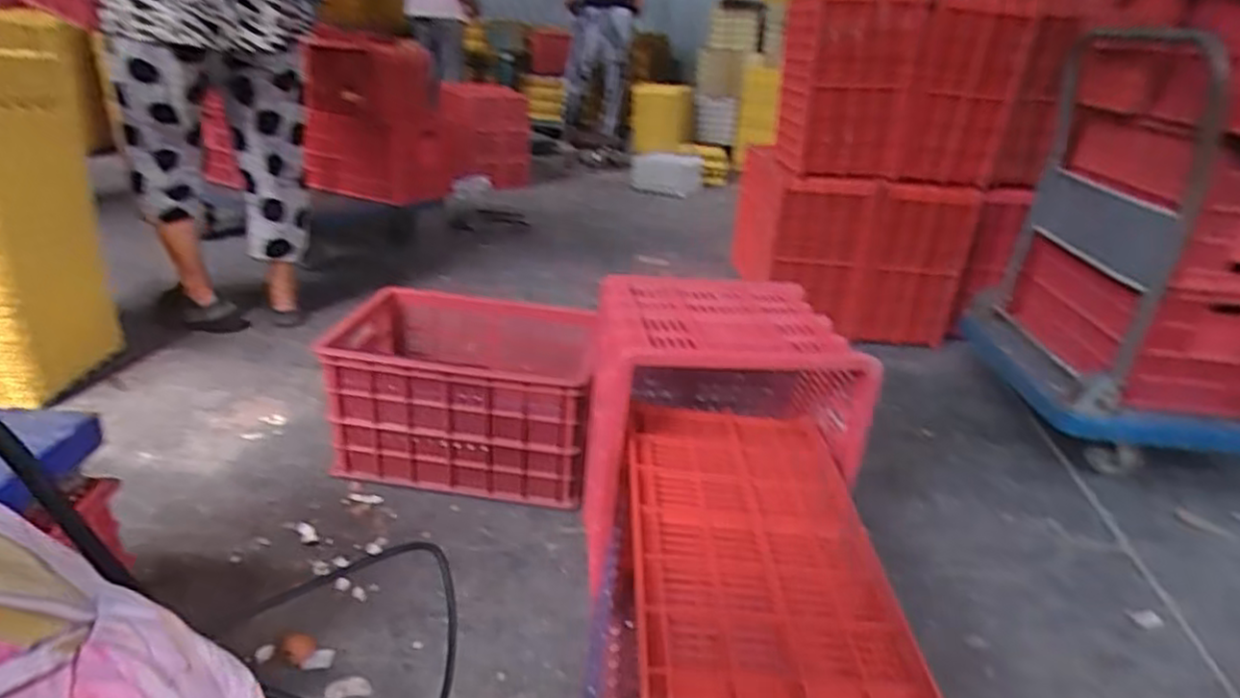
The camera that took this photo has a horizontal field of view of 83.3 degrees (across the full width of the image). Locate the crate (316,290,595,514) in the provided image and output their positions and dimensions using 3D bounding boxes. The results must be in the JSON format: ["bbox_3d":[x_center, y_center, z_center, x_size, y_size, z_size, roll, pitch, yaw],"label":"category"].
[{"bbox_3d":[-0.284,0.083,1.347,0.473,0.267,0.373,4,24,1],"label":"crate"}]

